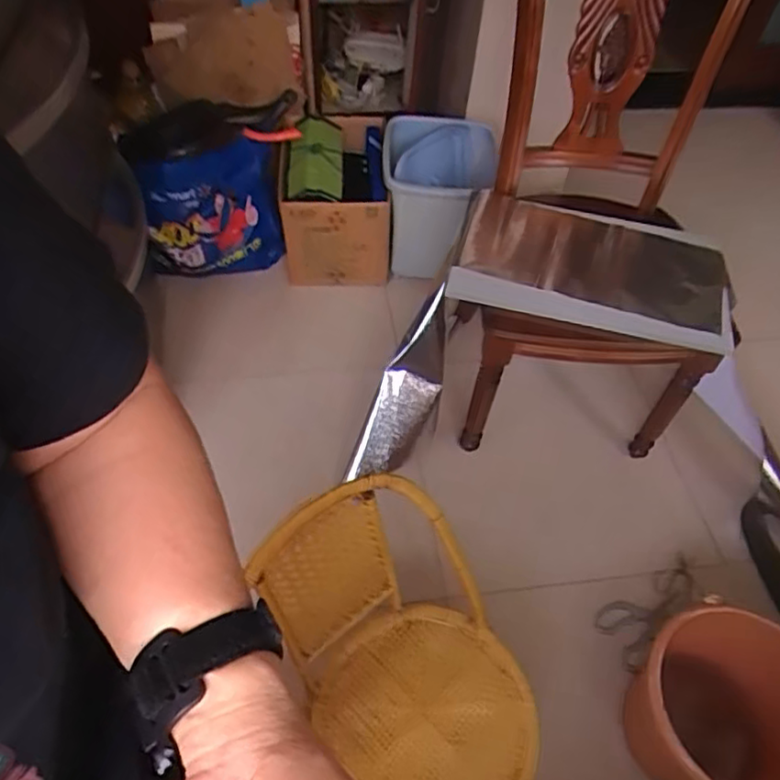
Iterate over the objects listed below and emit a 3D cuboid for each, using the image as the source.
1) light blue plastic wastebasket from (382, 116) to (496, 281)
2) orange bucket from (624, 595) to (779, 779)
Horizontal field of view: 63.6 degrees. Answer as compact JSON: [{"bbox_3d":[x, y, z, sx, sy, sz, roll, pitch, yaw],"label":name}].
[{"bbox_3d":[0.117,-0.499,1.679,0.289,0.308,0.333,3,53,-1],"label":"light blue plastic wastebasket"},{"bbox_3d":[0.534,0.535,1.033,0.267,0.244,0.287,2,53,-3],"label":"orange bucket"}]

